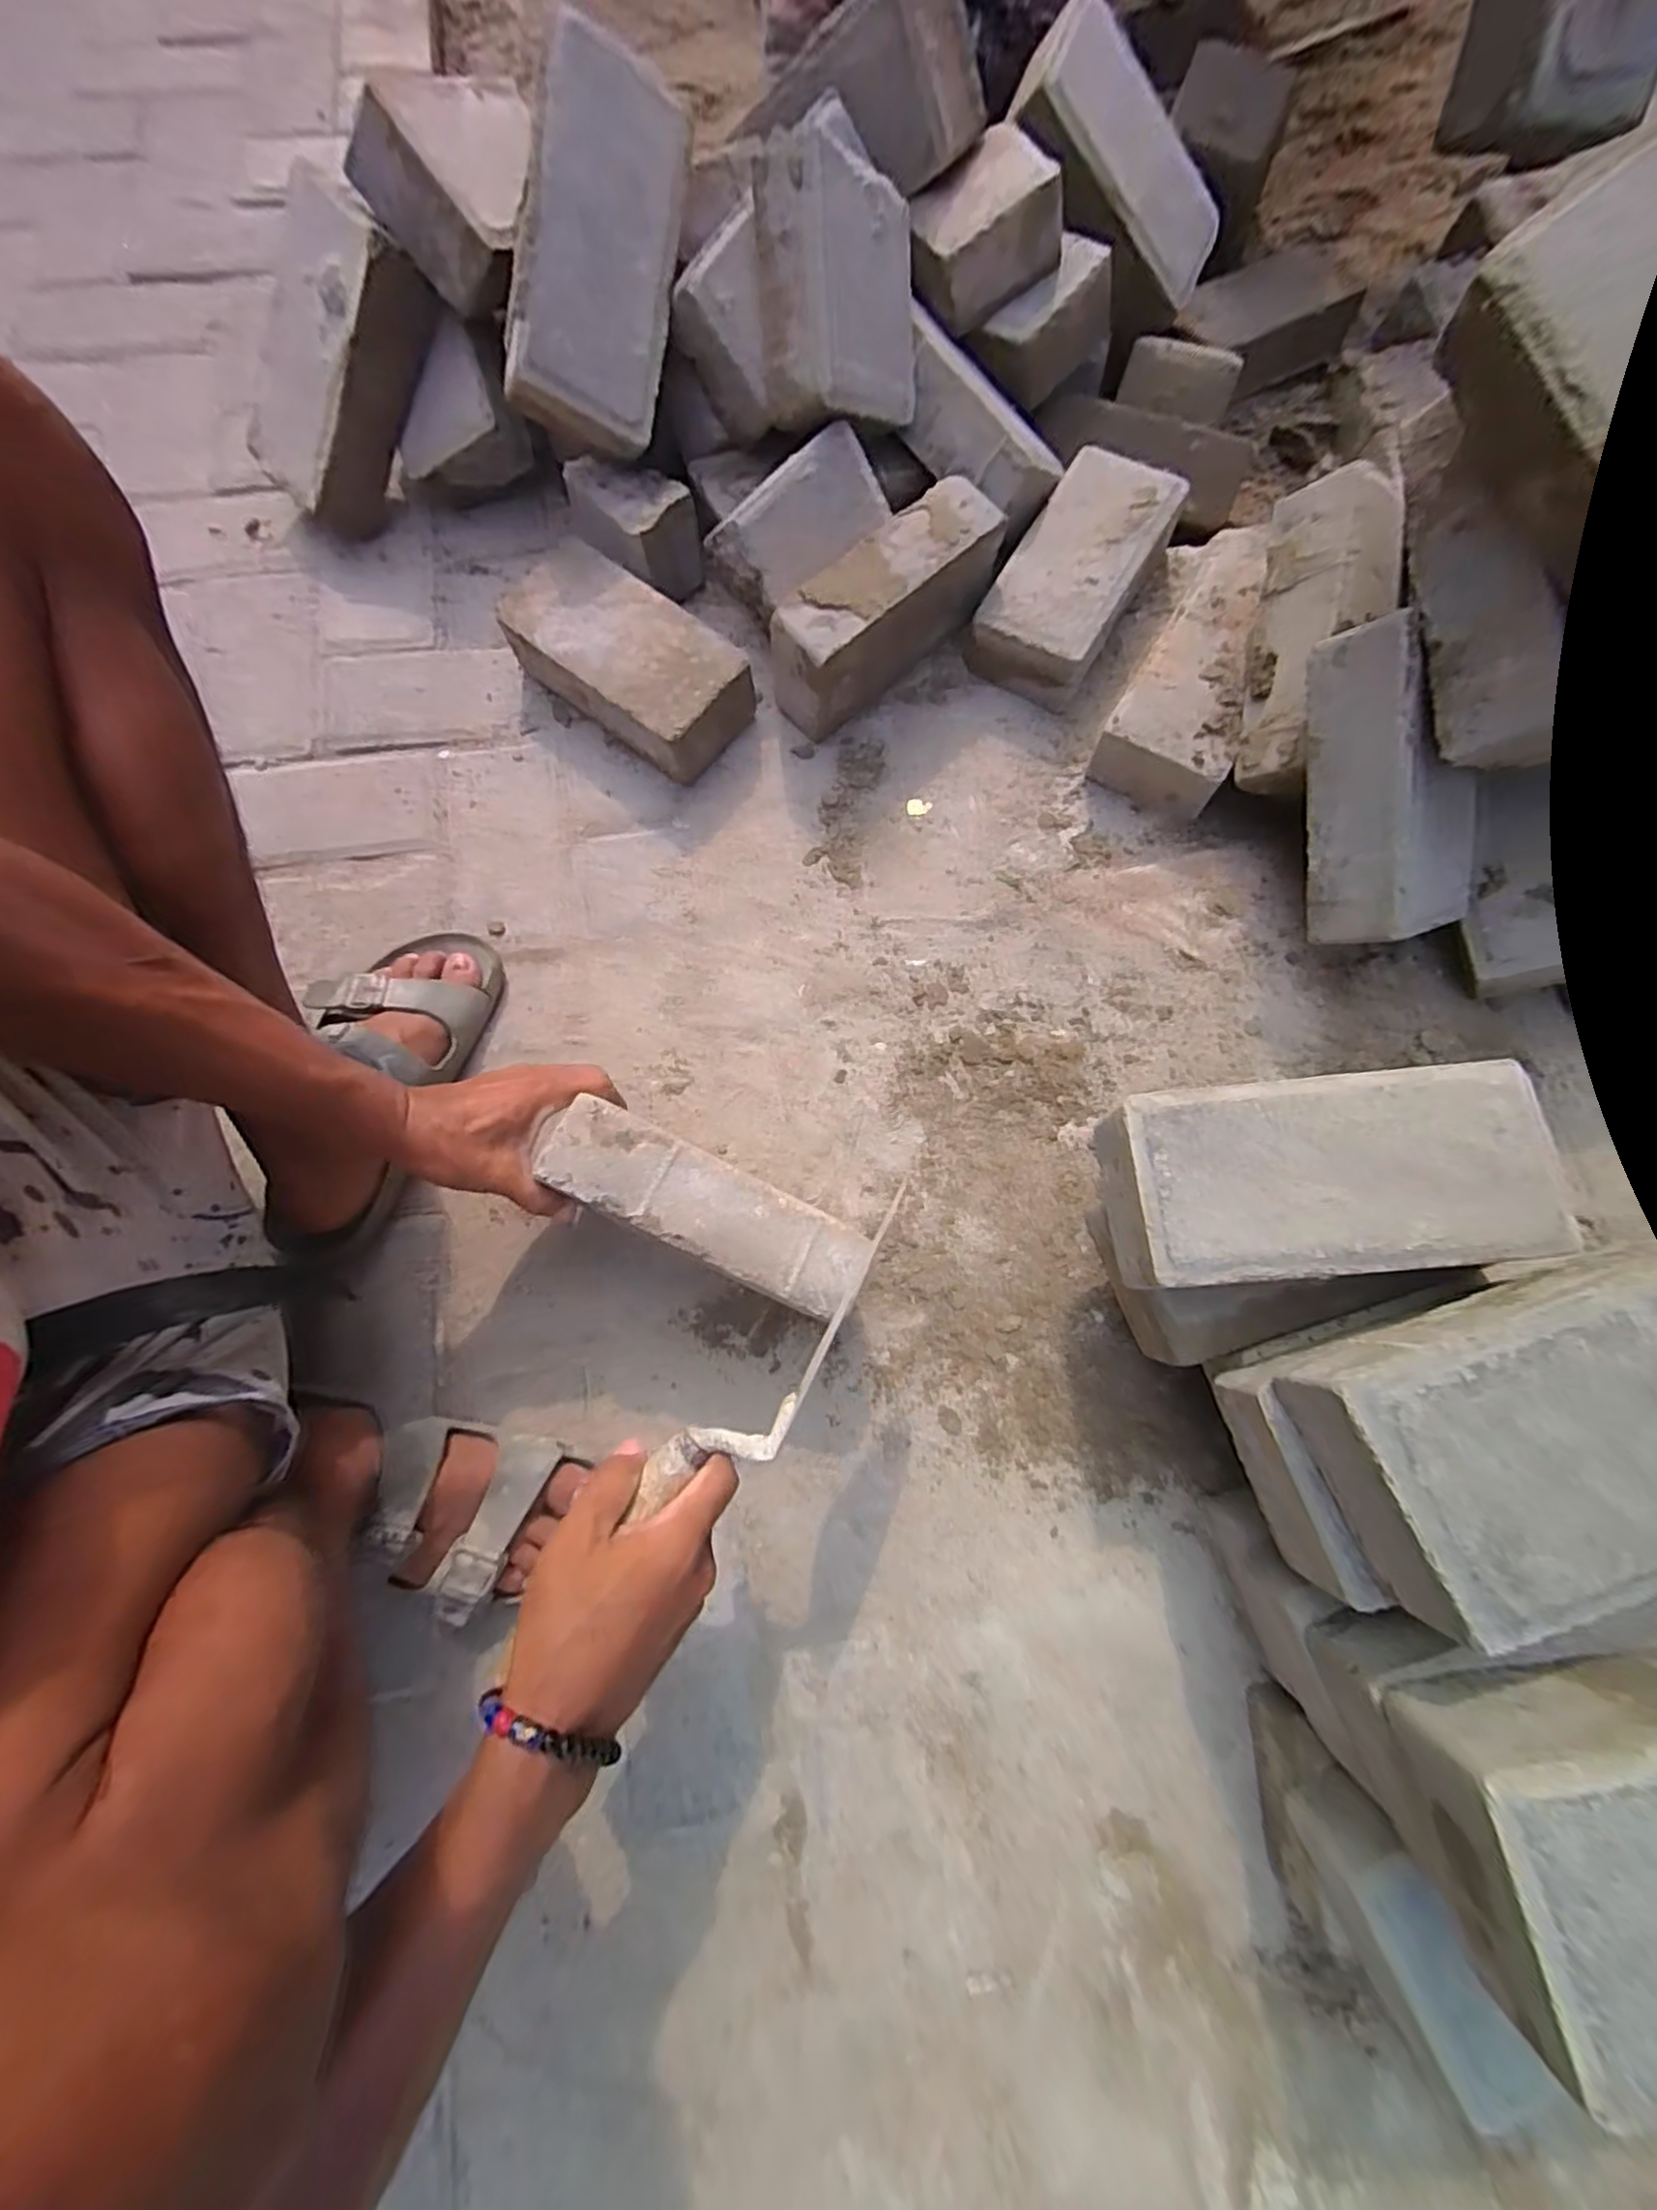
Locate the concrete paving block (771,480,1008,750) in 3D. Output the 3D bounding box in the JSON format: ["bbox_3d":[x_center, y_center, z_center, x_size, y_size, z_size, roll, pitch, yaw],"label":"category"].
[{"bbox_3d":[0.047,-0.423,0.631,0.219,0.117,0.064,-40,79,-9],"label":"concrete paving block"}]

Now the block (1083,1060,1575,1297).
[{"bbox_3d":[0.266,0.041,0.393,0.211,0.058,0.109,-7,76,-1],"label":"block"}]

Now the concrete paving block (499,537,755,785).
[{"bbox_3d":[-0.180,-0.392,0.644,0.216,0.072,0.113,37,79,9],"label":"concrete paving block"}]

